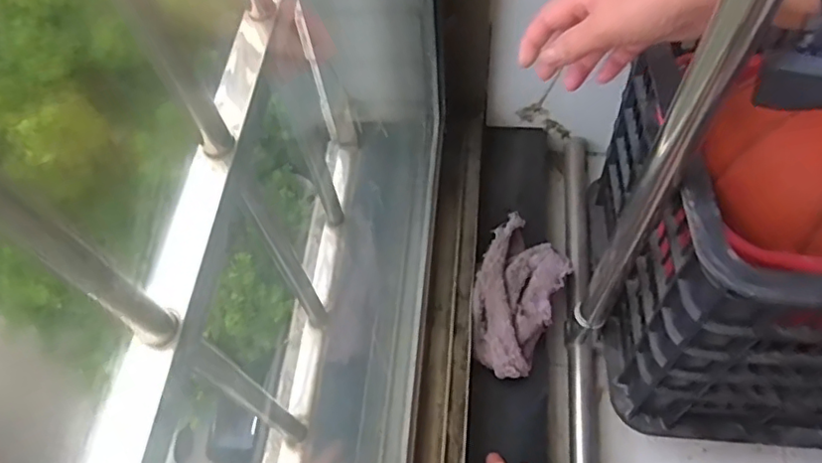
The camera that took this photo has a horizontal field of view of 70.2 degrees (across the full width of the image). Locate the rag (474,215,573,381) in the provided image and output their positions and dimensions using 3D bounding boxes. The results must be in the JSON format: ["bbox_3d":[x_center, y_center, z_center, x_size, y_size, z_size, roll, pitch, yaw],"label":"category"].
[{"bbox_3d":[0.106,0.065,0.601,0.085,0.056,0.167,24,66,12],"label":"rag"}]

